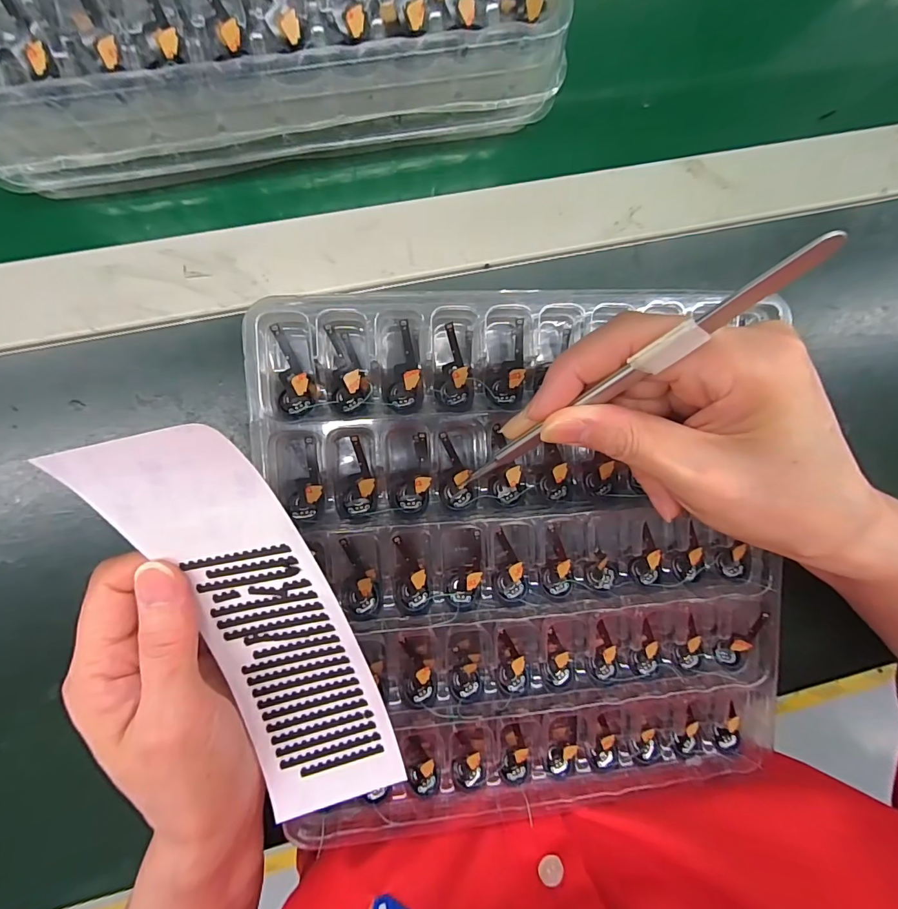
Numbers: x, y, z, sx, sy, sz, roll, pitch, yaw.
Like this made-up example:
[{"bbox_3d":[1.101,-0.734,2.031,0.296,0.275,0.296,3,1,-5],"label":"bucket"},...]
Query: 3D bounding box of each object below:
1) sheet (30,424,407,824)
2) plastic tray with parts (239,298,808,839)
[{"bbox_3d":[-0.073,0.071,0.182,0.059,0.024,0.181,-18,114,-5],"label":"sheet"},{"bbox_3d":[0.045,0.057,0.227,0.243,0.016,0.262,-4,96,-6],"label":"plastic tray with parts"}]

